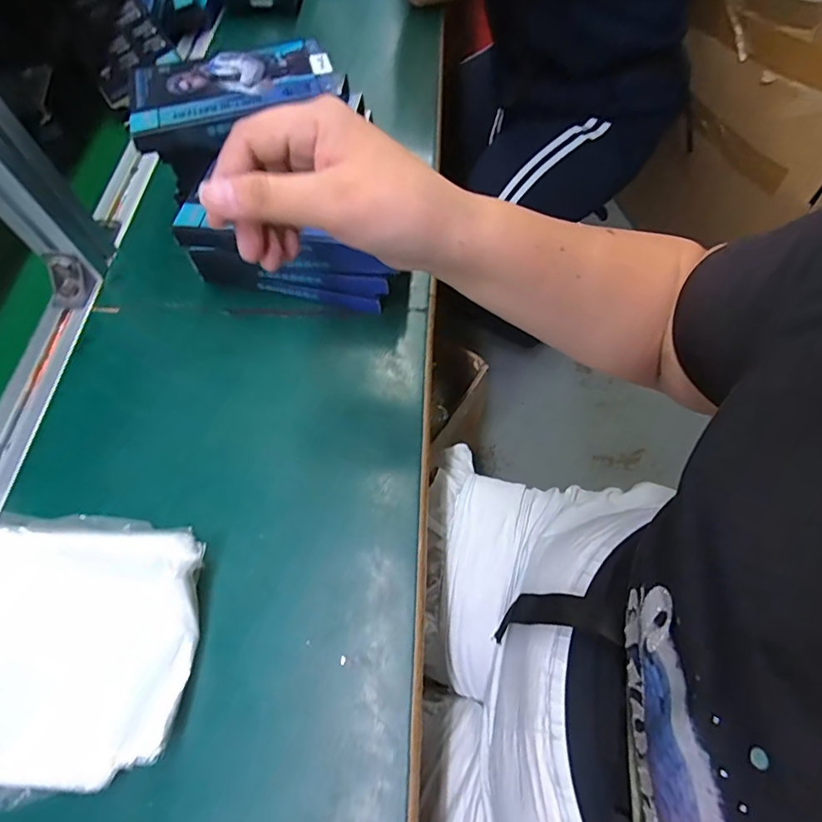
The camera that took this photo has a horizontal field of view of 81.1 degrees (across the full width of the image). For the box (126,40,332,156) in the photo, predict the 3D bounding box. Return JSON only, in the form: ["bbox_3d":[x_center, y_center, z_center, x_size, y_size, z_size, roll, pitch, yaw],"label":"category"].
[{"bbox_3d":[-0.146,-0.262,0.400,0.160,0.023,0.094,-16,63,-4],"label":"box"}]

